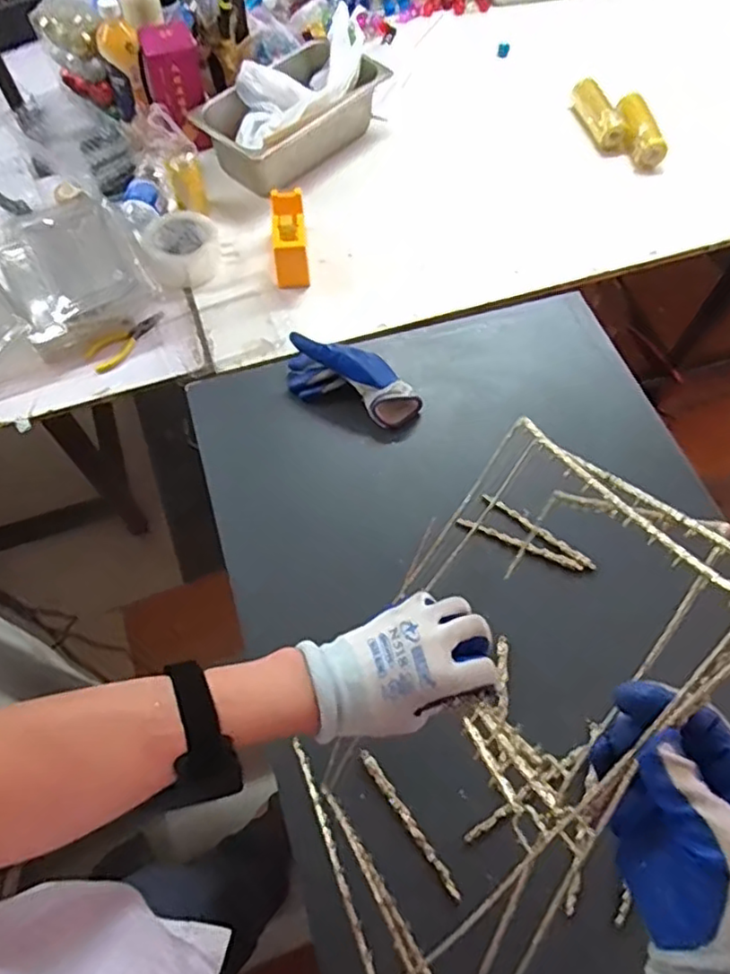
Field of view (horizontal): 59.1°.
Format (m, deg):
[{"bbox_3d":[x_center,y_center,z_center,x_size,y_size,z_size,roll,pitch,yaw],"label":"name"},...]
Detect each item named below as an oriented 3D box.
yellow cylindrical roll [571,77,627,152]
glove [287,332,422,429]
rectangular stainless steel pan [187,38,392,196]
[{"bbox_3d":[0.422,-0.675,1.172,0.049,0.054,0.161,-9,63,-5],"label":"yellow cylindrical roll"},{"bbox_3d":[-0.018,-0.145,0.864,0.188,0.086,0.082,22,65,11],"label":"glove"},{"bbox_3d":[-0.123,-0.638,1.115,0.188,0.117,0.320,34,68,16],"label":"rectangular stainless steel pan"}]

